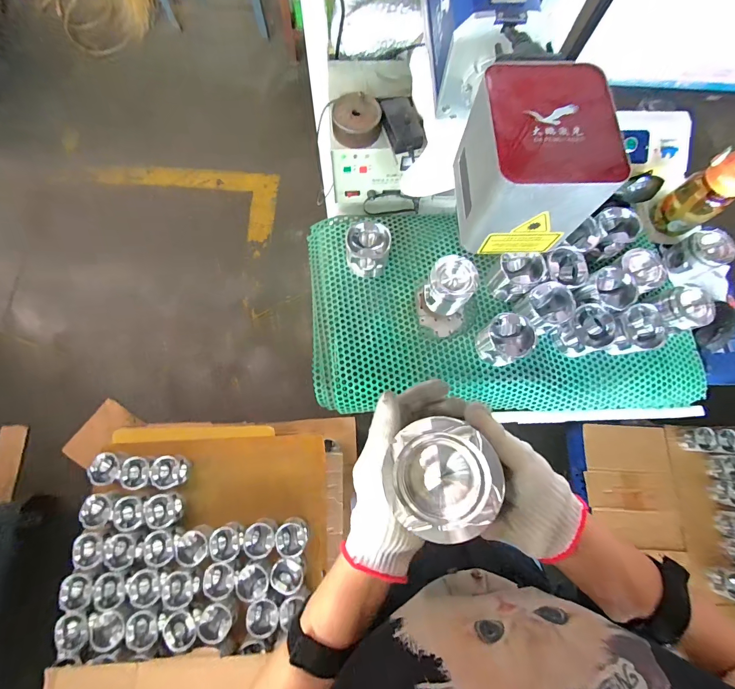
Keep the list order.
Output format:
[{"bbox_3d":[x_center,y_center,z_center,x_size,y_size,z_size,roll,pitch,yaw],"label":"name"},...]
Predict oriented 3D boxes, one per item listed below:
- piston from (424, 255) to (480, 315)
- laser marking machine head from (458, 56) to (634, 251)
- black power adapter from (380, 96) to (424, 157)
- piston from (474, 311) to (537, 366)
[{"bbox_3d":[0.141,-0.100,0.593,0.075,0.080,0.074,1,74,-2],"label":"piston"},{"bbox_3d":[0.140,-0.159,0.309,0.105,0.095,0.119,-2,75,-3],"label":"laser marking machine head"},{"bbox_3d":[0.060,-0.369,0.570,0.059,0.034,0.097,-9,75,-5],"label":"black power adapter"},{"bbox_3d":[0.238,-0.008,0.594,0.085,0.064,0.079,-24,77,-8],"label":"piston"}]

